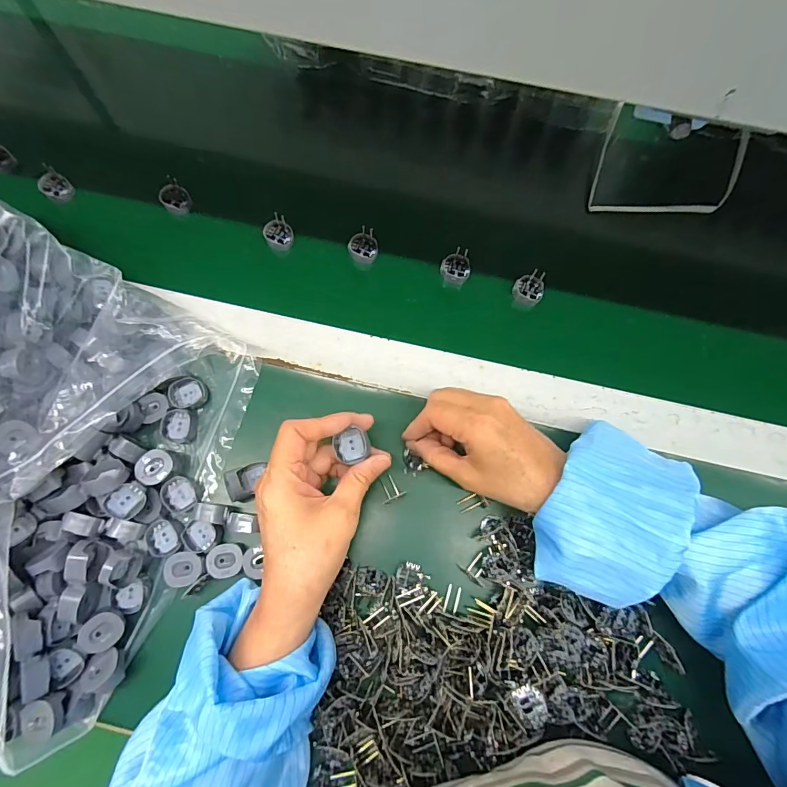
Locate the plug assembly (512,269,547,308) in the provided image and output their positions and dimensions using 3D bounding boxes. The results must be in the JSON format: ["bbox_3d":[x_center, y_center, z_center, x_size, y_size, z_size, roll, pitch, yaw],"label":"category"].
[{"bbox_3d":[0.135,-0.103,0.417,0.029,0.030,0.029,0,75,-2],"label":"plug assembly"}]

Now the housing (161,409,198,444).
[{"bbox_3d":[-0.184,0.029,0.359,0.027,0.011,0.029,-3,75,-2],"label":"housing"}]

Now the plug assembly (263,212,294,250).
[{"bbox_3d":[-0.116,-0.161,0.424,0.027,0.030,0.028,0,75,-2],"label":"plug assembly"}]

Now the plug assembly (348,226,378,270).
[{"bbox_3d":[-0.031,-0.147,0.428,0.028,0.026,0.034,5,75,-1],"label":"plug assembly"}]

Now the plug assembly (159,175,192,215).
[{"bbox_3d":[-0.225,-0.201,0.427,0.027,0.025,0.024,-34,79,-10],"label":"plug assembly"}]

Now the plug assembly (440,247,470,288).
[{"bbox_3d":[0.063,-0.127,0.422,0.028,0.036,0.030,0,75,-2],"label":"plug assembly"}]

